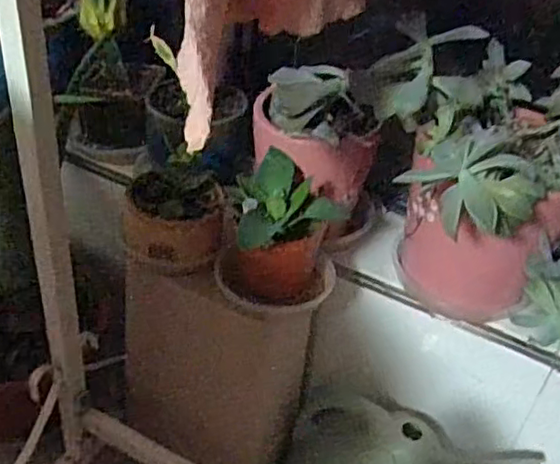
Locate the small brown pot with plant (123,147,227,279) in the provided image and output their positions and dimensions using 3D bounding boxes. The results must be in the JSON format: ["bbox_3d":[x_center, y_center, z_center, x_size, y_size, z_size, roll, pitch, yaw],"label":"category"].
[{"bbox_3d":[-0.115,-0.016,0.684,0.102,0.092,0.082,0,37,-11],"label":"small brown pot with plant"}]

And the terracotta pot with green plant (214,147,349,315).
[{"bbox_3d":[0.001,0.008,0.679,0.121,0.126,0.132,12,36,6],"label":"terracotta pot with green plant"}]

